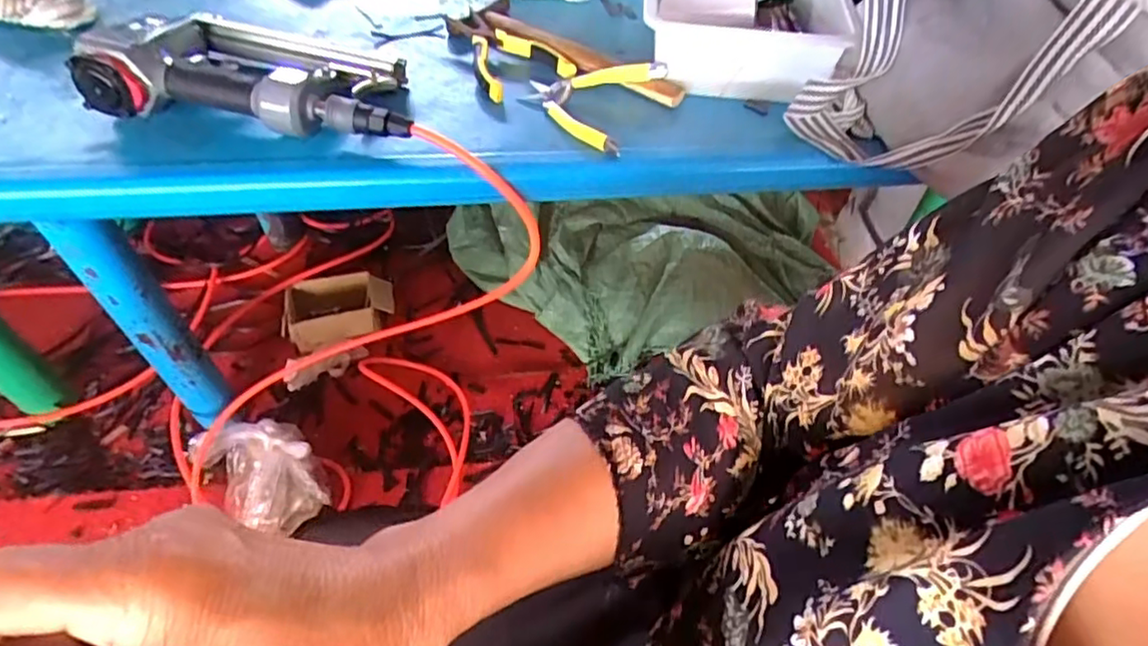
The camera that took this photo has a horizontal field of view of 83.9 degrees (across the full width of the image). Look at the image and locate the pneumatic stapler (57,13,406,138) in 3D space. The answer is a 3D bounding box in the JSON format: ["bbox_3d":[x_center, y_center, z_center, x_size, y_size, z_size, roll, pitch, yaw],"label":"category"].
[{"bbox_3d":[-0.281,-0.240,0.601,0.283,0.064,0.151,7,52,0],"label":"pneumatic stapler"}]

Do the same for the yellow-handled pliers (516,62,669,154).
[{"bbox_3d":[0.010,-0.227,0.633,0.130,0.032,0.128,2,53,-3],"label":"yellow-handled pliers"}]

